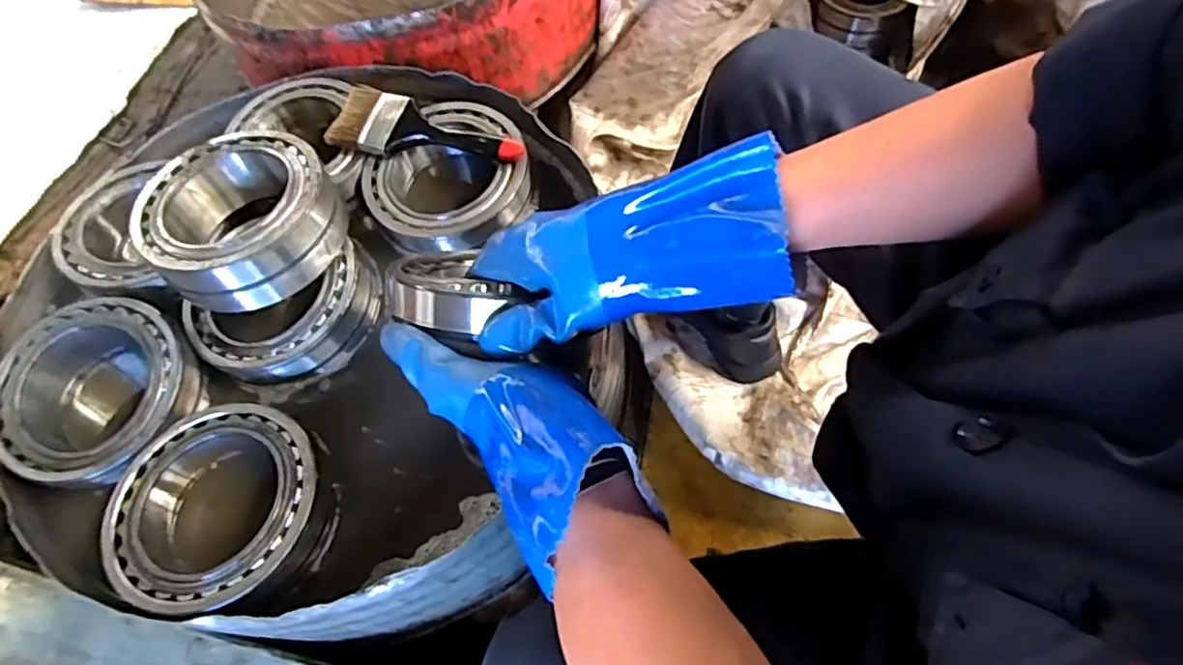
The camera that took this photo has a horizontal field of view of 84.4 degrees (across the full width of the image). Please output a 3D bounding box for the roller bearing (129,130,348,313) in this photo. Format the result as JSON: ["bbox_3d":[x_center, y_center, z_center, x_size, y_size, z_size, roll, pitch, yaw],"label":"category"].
[{"bbox_3d":[-0.315,-0.105,0.595,0.157,0.075,0.149,-2,63,4],"label":"roller bearing"}]

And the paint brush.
[{"bbox_3d":[-0.165,-0.207,0.655,0.198,0.018,0.071,9,64,9],"label":"paint brush"}]

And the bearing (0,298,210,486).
[{"bbox_3d":[-0.433,0.050,0.566,0.156,0.057,0.156,-2,63,4],"label":"bearing"}]

